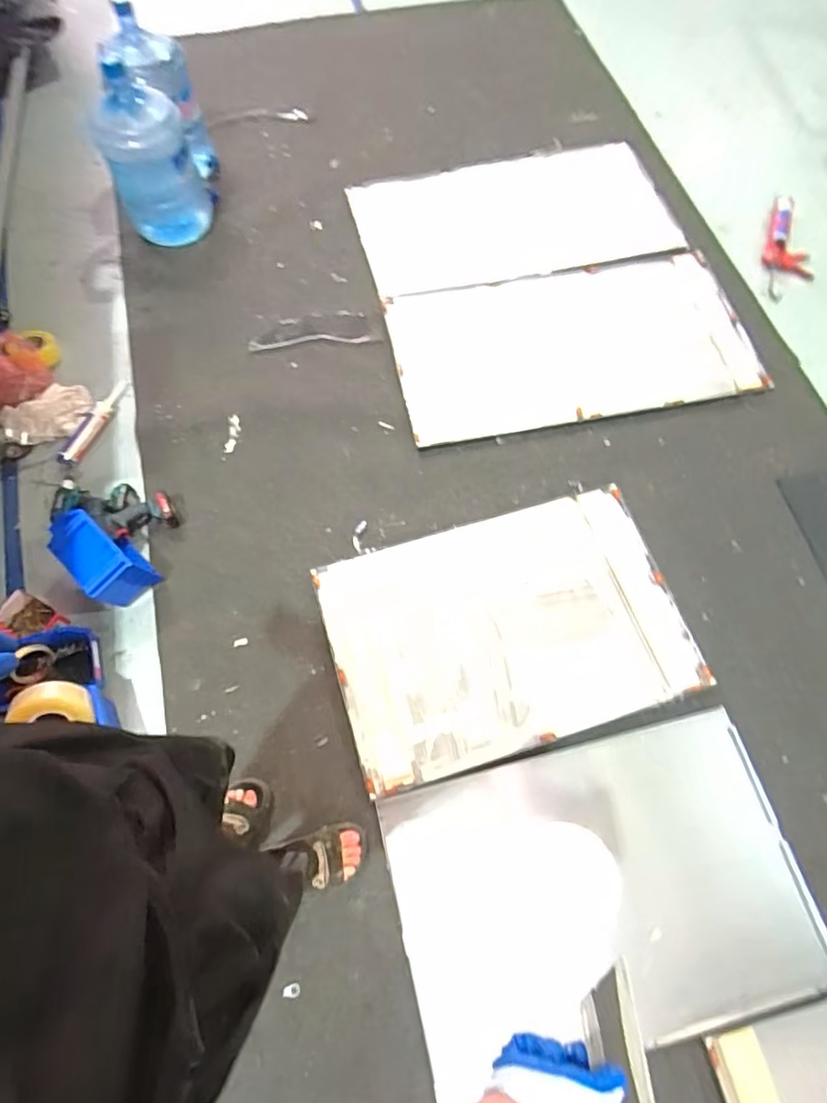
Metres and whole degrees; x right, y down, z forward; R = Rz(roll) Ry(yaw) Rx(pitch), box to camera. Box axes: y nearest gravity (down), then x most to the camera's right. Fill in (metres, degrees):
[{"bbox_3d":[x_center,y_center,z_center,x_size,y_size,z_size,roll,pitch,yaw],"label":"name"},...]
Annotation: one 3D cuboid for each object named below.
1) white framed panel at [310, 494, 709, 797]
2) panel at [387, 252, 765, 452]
[{"bbox_3d":[0.219,0.184,1.406,0.825,0.034,0.555,-16,69,-7],"label":"white framed panel"},{"bbox_3d":[0.467,-0.639,1.729,1.047,0.044,0.579,-8,63,3],"label":"panel"}]

